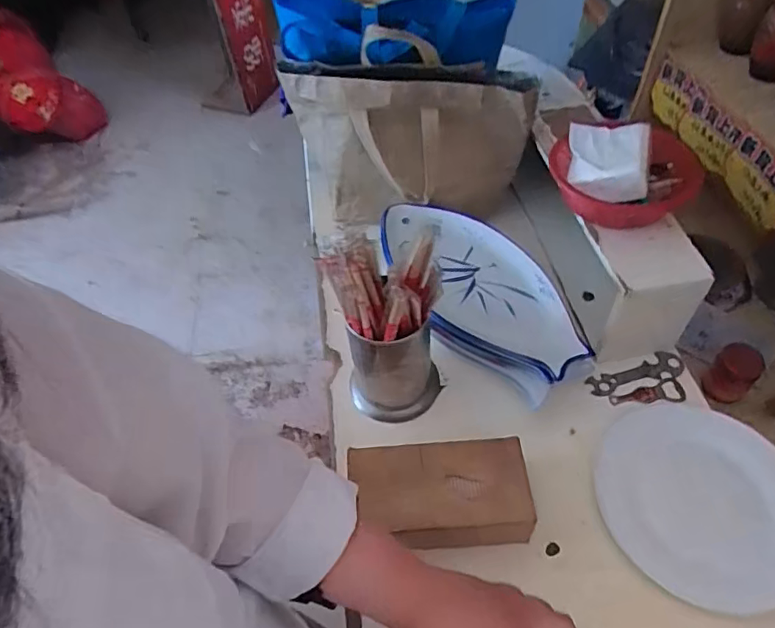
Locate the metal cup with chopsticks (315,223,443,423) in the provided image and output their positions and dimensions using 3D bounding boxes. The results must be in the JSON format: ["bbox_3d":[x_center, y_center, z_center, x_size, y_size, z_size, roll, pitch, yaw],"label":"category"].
[{"bbox_3d":[0.004,0.024,0.643,0.110,0.260,0.092,-4,51,2],"label":"metal cup with chopsticks"}]

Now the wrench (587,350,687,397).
[{"bbox_3d":[0.331,0.080,0.723,0.133,0.007,0.036,-15,52,-7],"label":"wrench"}]

